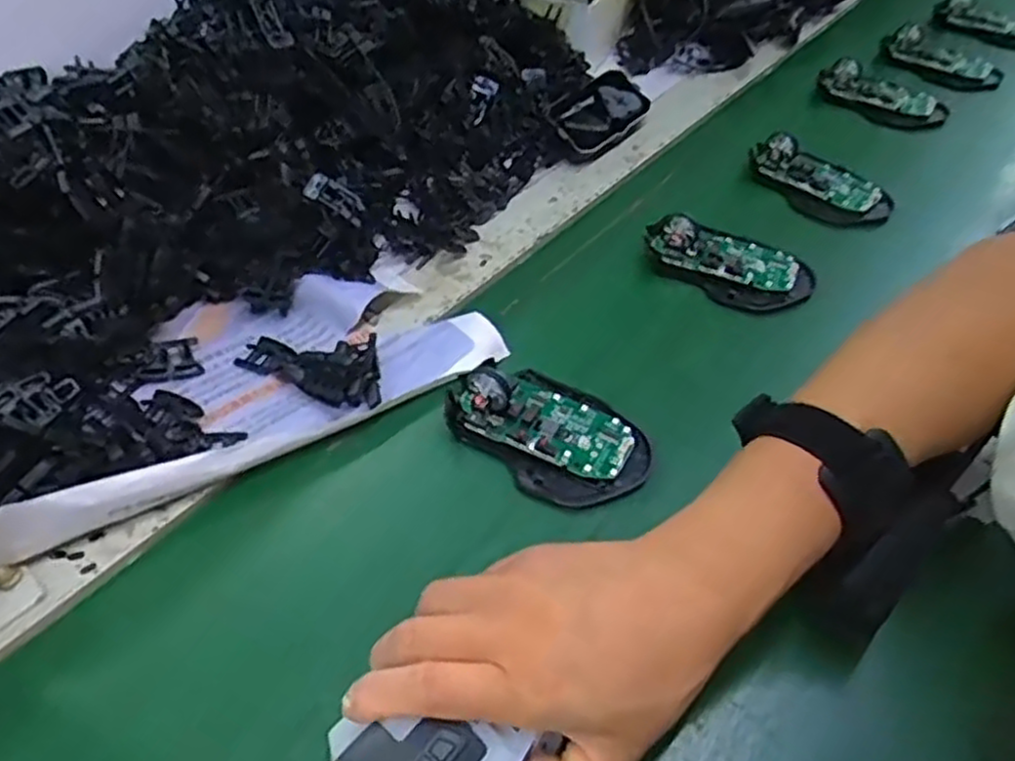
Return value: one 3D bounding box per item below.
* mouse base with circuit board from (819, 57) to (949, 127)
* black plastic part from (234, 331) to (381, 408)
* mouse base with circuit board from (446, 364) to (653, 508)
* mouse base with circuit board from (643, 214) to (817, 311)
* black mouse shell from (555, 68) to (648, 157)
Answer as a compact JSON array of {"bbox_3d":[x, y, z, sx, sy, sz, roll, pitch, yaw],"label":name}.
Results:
[{"bbox_3d":[0.368,-0.277,0.731,0.125,0.027,0.057,23,51,4],"label":"mouse base with circuit board"},{"bbox_3d":[-0.115,-0.011,0.433,0.089,0.016,0.046,7,48,8],"label":"black plastic part"},{"bbox_3d":[0.022,0.023,0.411,0.112,0.027,0.072,25,53,23],"label":"mouse base with circuit board"},{"bbox_3d":[0.155,-0.090,0.521,0.111,0.029,0.068,31,55,27],"label":"mouse base with circuit board"},{"bbox_3d":[0.076,-0.222,0.633,0.056,0.036,0.109,32,56,27],"label":"black mouse shell"}]

